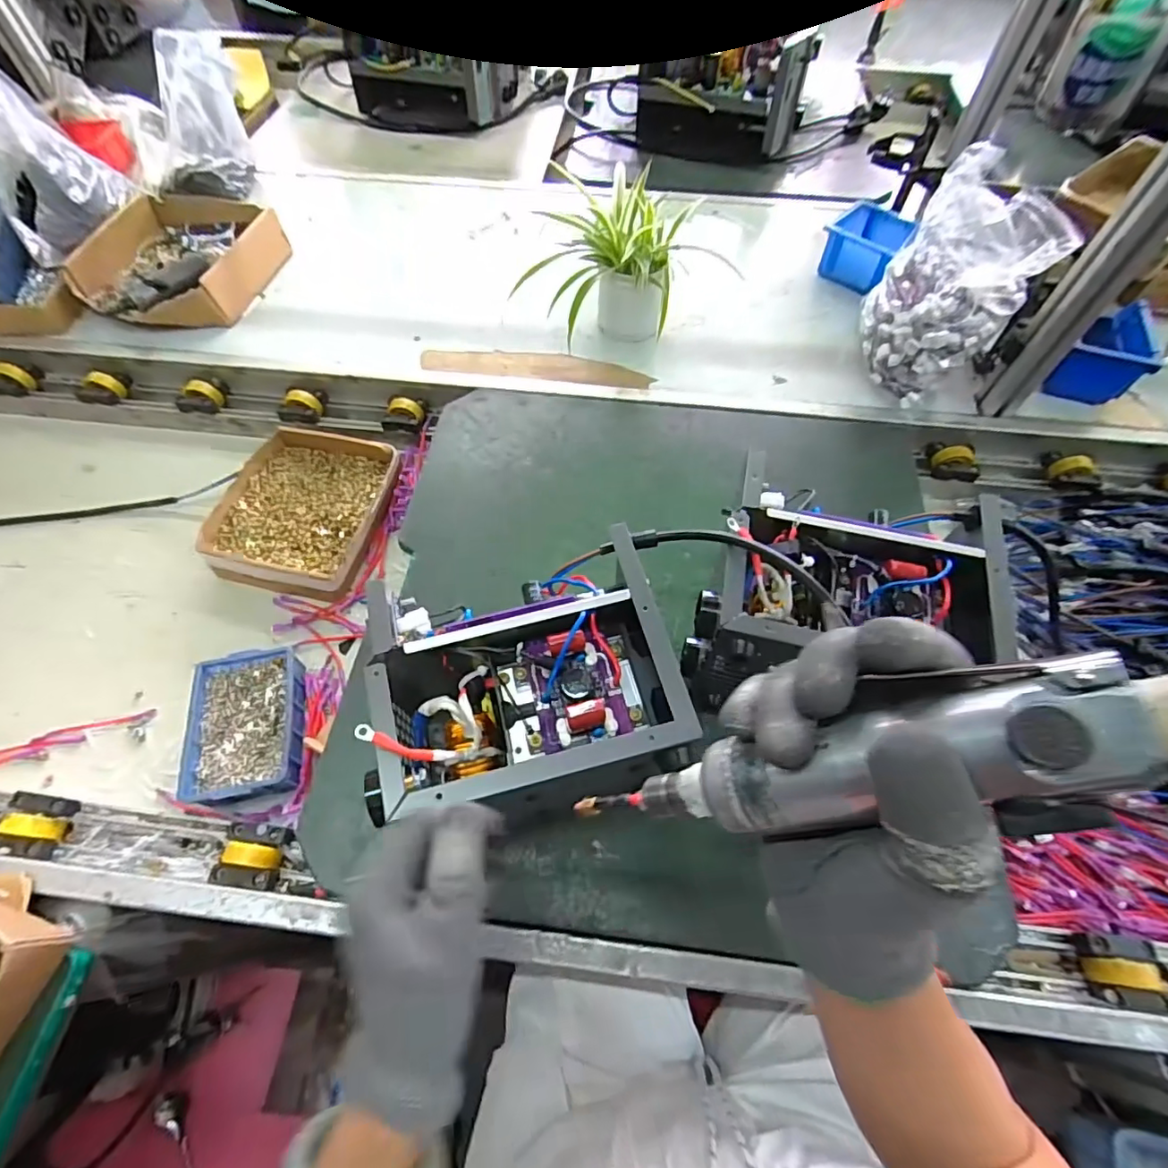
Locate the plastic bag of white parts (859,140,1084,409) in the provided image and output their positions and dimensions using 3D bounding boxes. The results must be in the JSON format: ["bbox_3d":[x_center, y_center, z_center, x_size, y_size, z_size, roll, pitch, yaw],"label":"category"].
[{"bbox_3d":[0.446,-0.349,0.690,0.162,0.210,0.154,30,64,16],"label":"plastic bag of white parts"}]

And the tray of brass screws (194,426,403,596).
[{"bbox_3d":[-0.356,-0.094,0.724,0.203,0.049,0.232,11,61,6],"label":"tray of brass screws"}]

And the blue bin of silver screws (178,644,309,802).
[{"bbox_3d":[-0.346,0.147,0.583,0.102,0.050,0.151,-10,61,-6],"label":"blue bin of silver screws"}]

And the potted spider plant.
[{"bbox_3d":[0.031,-0.420,0.748,0.208,0.166,0.167,-23,63,-13],"label":"potted spider plant"}]

